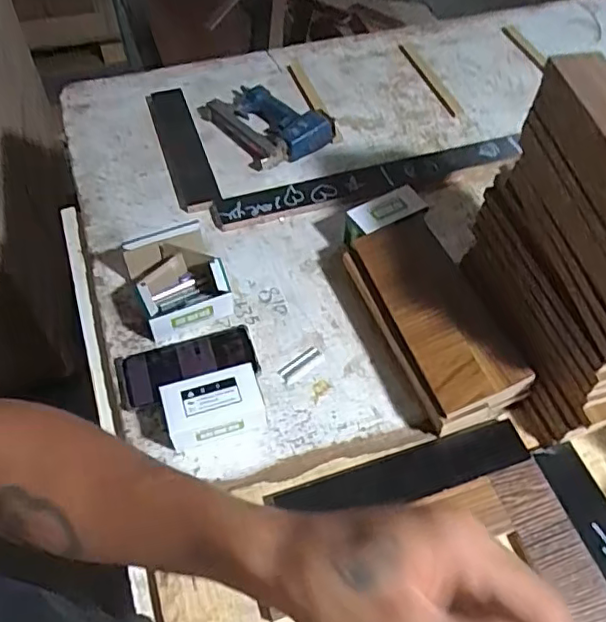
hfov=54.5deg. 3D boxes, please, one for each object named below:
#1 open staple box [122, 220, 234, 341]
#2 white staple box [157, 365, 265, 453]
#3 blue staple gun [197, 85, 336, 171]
[{"bbox_3d":[-0.165,-0.042,0.778,0.113,0.058,0.136,-20,58,-16],"label":"open staple box"},{"bbox_3d":[-0.103,0.113,0.678,0.107,0.055,0.065,-15,57,-13],"label":"white staple box"},{"bbox_3d":[-0.068,-0.328,0.987,0.146,0.047,0.214,-36,64,-24],"label":"blue staple gun"}]

